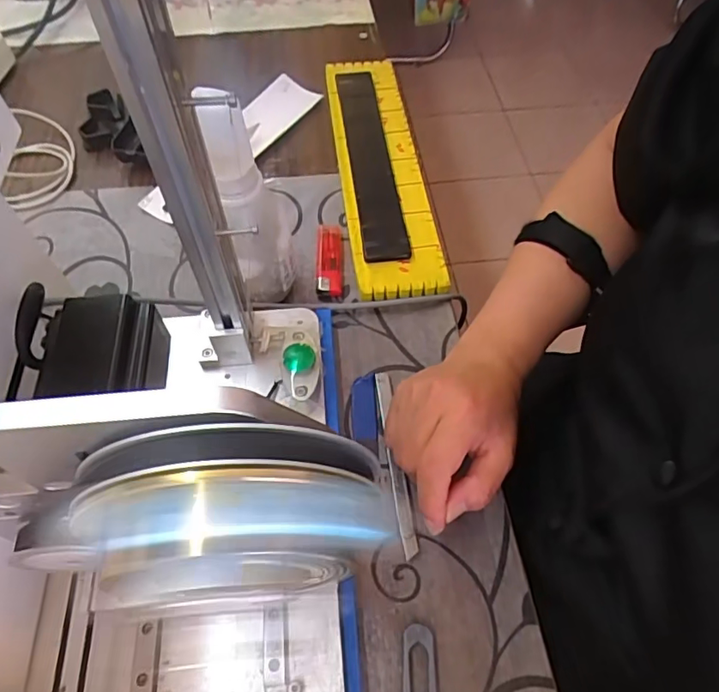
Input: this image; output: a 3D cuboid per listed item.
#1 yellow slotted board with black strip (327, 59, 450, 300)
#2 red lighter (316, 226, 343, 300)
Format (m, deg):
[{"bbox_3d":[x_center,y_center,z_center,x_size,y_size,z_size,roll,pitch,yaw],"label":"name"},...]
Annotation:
[{"bbox_3d":[0.021,-0.189,0.530,0.081,0.026,0.328,-6,58,-4],"label":"yellow slotted board with black strip"},{"bbox_3d":[-0.027,-0.078,0.480,0.023,0.014,0.084,0,58,-1],"label":"red lighter"}]

